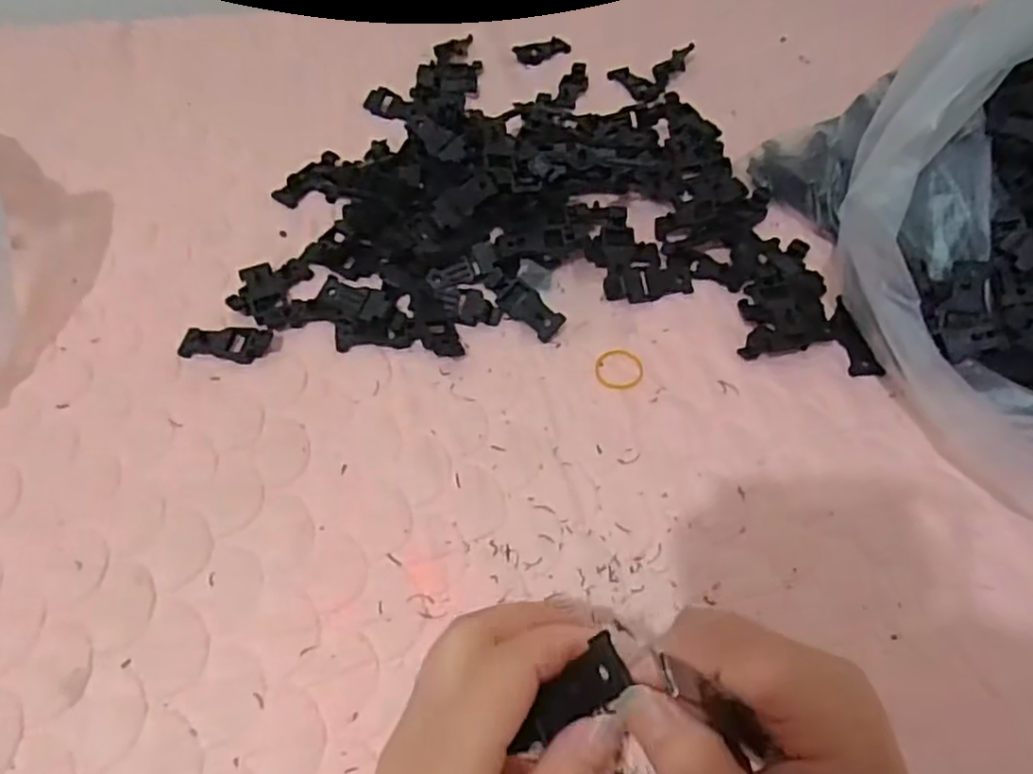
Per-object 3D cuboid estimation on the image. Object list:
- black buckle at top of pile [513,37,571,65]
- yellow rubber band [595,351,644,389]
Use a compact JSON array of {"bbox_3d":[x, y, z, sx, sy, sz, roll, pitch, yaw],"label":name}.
[{"bbox_3d":[0.026,-0.302,0.636,0.054,0.010,0.023,-20,56,-15],"label":"black buckle at top of pile"},{"bbox_3d":[0.060,-0.010,0.409,0.027,0.004,0.028,0,53,0],"label":"yellow rubber band"}]

